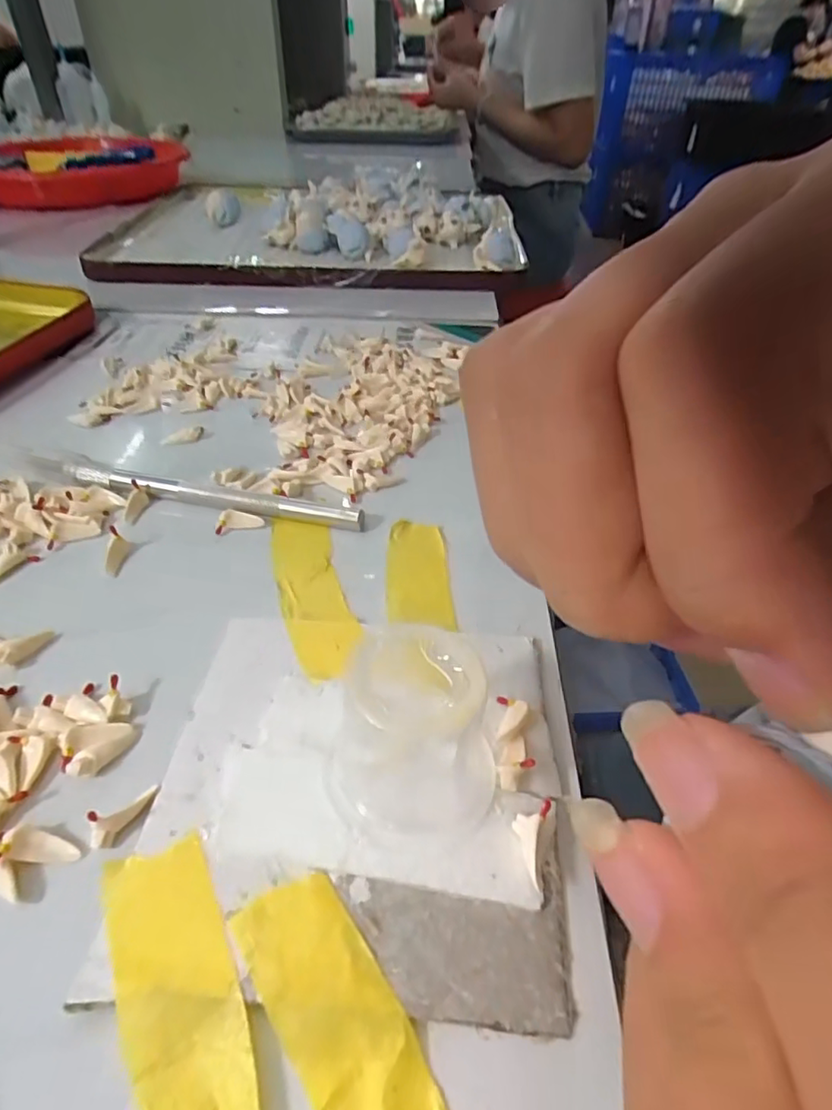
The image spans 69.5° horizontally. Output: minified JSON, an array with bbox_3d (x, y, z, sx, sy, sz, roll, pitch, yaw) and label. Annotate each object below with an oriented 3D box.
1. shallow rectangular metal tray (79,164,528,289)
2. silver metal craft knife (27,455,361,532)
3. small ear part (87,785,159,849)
[{"bbox_3d":[-0.076,-0.266,0.471,0.308,0.041,0.233,4,41,2],"label":"shallow rectangular metal tray"},{"bbox_3d":[-0.082,-0.024,0.221,0.128,0.006,0.010,8,42,8],"label":"silver metal craft knife"},{"bbox_3d":[-0.064,0.056,0.131,0.004,0.007,0.016,25,46,23],"label":"small ear part"}]

